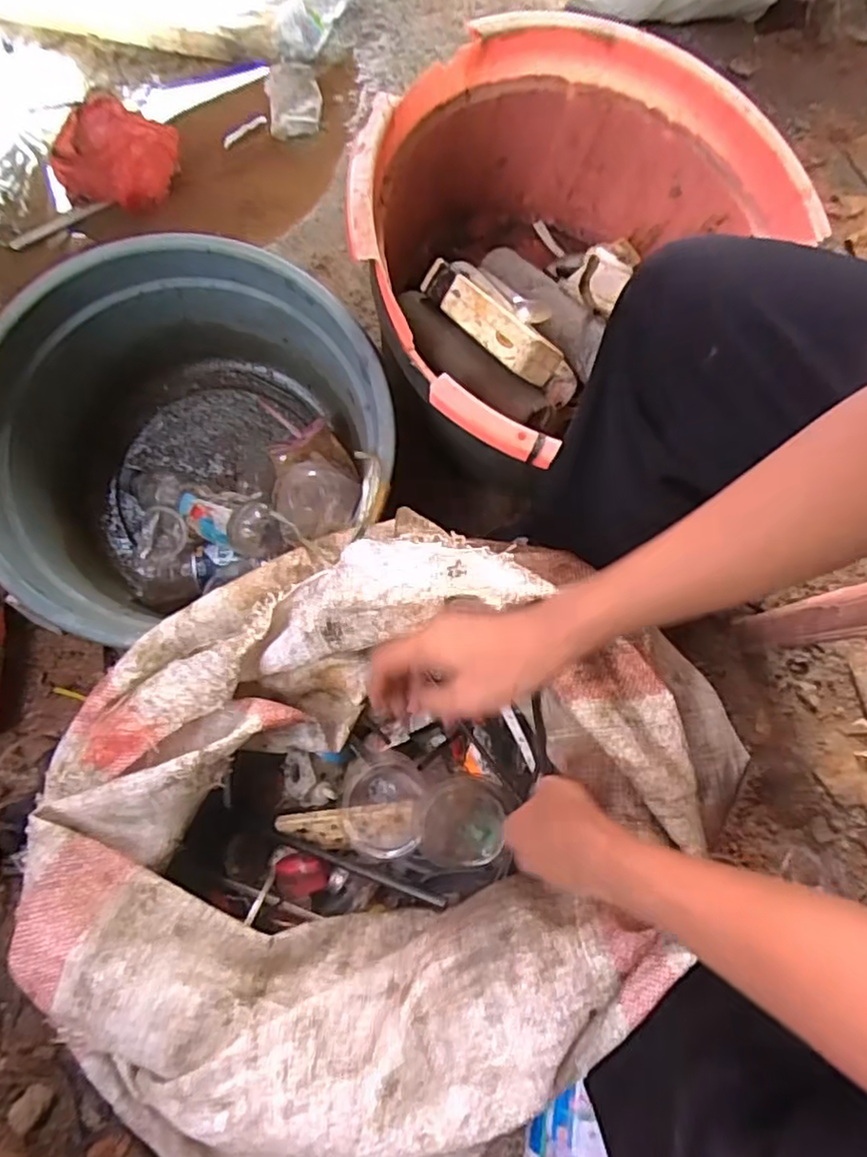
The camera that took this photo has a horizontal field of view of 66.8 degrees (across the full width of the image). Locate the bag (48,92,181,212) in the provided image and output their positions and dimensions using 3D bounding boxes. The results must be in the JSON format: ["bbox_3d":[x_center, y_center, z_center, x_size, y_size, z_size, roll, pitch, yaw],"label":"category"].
[{"bbox_3d":[-0.498,-0.670,1.035,0.195,0.131,0.098,-24,72,-11],"label":"bag"}]

